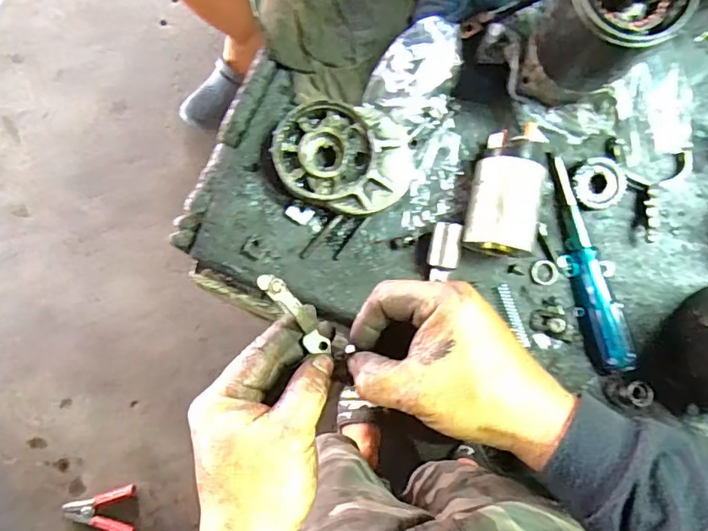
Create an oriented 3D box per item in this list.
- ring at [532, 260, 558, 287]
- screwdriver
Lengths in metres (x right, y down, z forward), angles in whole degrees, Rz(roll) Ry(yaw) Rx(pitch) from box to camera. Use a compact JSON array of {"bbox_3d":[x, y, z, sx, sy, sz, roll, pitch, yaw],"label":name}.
[{"bbox_3d":[0.166,0.006,0.445,0.023,0.004,0.022,0,84,-4],"label":"ring"},{"bbox_3d":[0.196,0.001,0.434,0.025,0.028,0.184,-14,85,-5],"label":"screwdriver"}]

